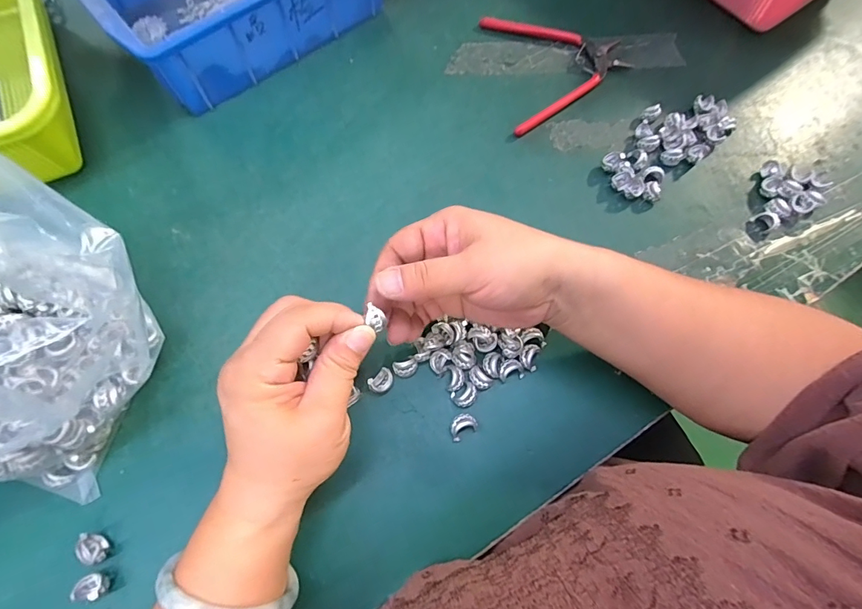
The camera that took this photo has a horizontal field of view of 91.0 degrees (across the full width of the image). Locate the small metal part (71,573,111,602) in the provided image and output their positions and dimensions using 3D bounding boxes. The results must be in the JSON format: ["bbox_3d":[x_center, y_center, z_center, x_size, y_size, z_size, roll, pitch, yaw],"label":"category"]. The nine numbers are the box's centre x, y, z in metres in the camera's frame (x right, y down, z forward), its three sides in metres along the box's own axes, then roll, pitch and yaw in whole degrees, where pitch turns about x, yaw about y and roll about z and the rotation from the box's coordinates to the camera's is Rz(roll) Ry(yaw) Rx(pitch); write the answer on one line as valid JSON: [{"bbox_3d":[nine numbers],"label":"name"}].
[{"bbox_3d":[-0.198,0.165,0.247,0.016,0.013,0.012,-2,70,-2],"label":"small metal part"}]

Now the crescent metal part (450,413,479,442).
[{"bbox_3d":[0.021,0.082,0.286,0.019,0.011,0.014,-30,73,-11],"label":"crescent metal part"}]

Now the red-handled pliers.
[{"bbox_3d":[0.125,-0.226,0.403,0.124,0.011,0.140,-8,70,-4],"label":"red-handled pliers"}]

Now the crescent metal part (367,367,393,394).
[{"bbox_3d":[-0.034,0.053,0.293,0.013,0.012,0.017,42,74,13],"label":"crescent metal part"}]

